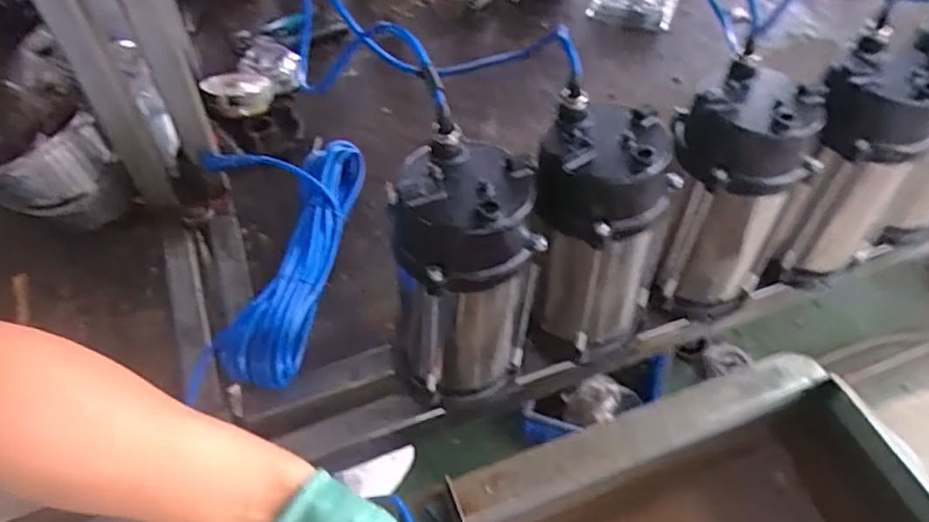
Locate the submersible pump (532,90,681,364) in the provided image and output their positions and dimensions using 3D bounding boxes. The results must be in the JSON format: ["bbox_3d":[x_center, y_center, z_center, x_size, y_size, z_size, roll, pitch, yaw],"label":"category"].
[{"bbox_3d":[0.128,-0.014,0.629,0.123,0.249,0.119,16,52,14],"label":"submersible pump"}]

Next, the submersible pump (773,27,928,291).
[{"bbox_3d":[0.410,-0.085,0.685,0.108,0.245,0.114,33,58,25],"label":"submersible pump"}]

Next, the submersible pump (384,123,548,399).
[{"bbox_3d":[0.000,0.022,0.603,0.126,0.252,0.116,0,50,1],"label":"submersible pump"}]

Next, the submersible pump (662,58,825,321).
[{"bbox_3d":[0.267,-0.064,0.670,0.117,0.248,0.113,-11,51,-8],"label":"submersible pump"}]

